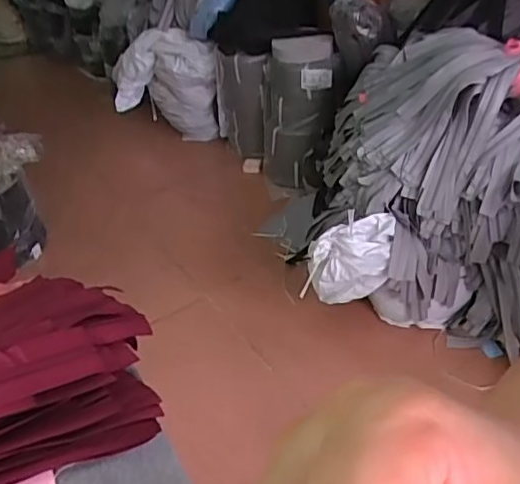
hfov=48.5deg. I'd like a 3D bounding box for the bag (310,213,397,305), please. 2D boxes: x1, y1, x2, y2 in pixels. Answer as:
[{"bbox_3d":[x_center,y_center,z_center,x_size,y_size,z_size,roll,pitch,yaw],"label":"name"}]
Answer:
[{"bbox_3d":[0.210,0.044,1.352,0.203,0.175,0.111,-2,38,6],"label":"bag"}]

